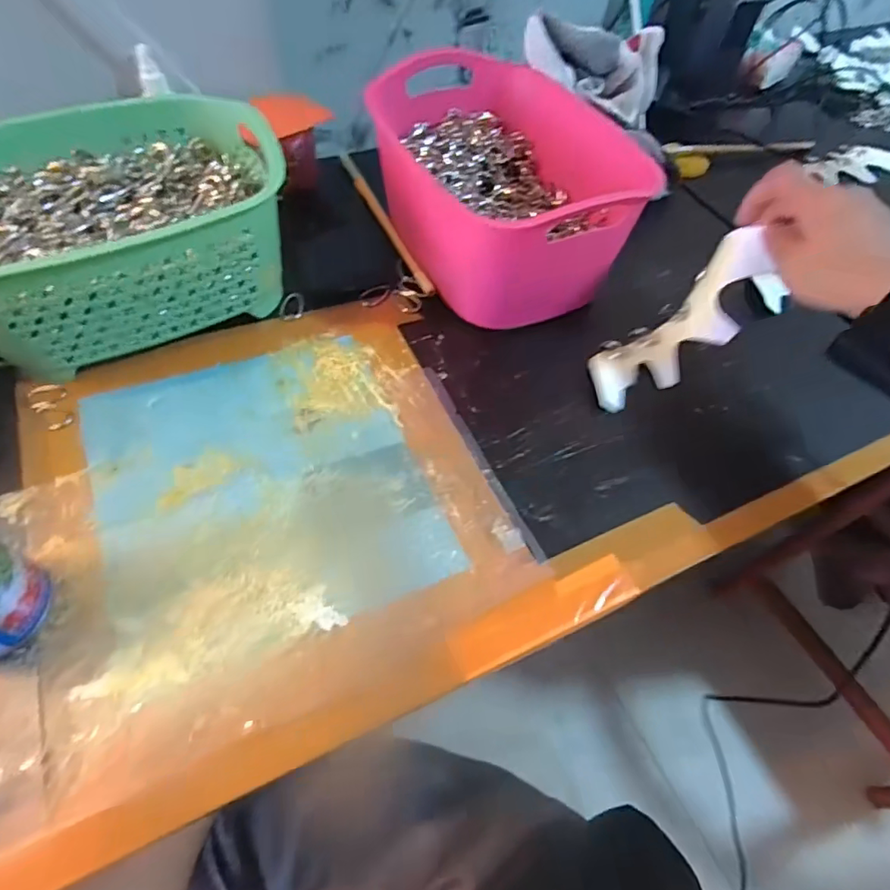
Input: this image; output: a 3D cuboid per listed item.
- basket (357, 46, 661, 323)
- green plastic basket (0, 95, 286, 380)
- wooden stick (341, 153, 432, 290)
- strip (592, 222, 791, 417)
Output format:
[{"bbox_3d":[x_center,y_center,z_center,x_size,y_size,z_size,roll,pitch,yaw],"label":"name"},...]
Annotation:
[{"bbox_3d":[0.056,-0.252,0.518,0.186,0.122,0.262,-17,60,-16],"label":"basket"},{"bbox_3d":[-0.275,-0.179,0.444,0.264,0.118,0.202,-28,63,-22],"label":"green plastic basket"},{"bbox_3d":[-0.069,-0.250,0.576,0.013,0.010,0.265,-17,60,-16],"label":"wooden stick"},{"bbox_3d":[0.202,-0.096,0.465,0.181,0.055,0.066,-39,65,1],"label":"strip"}]

